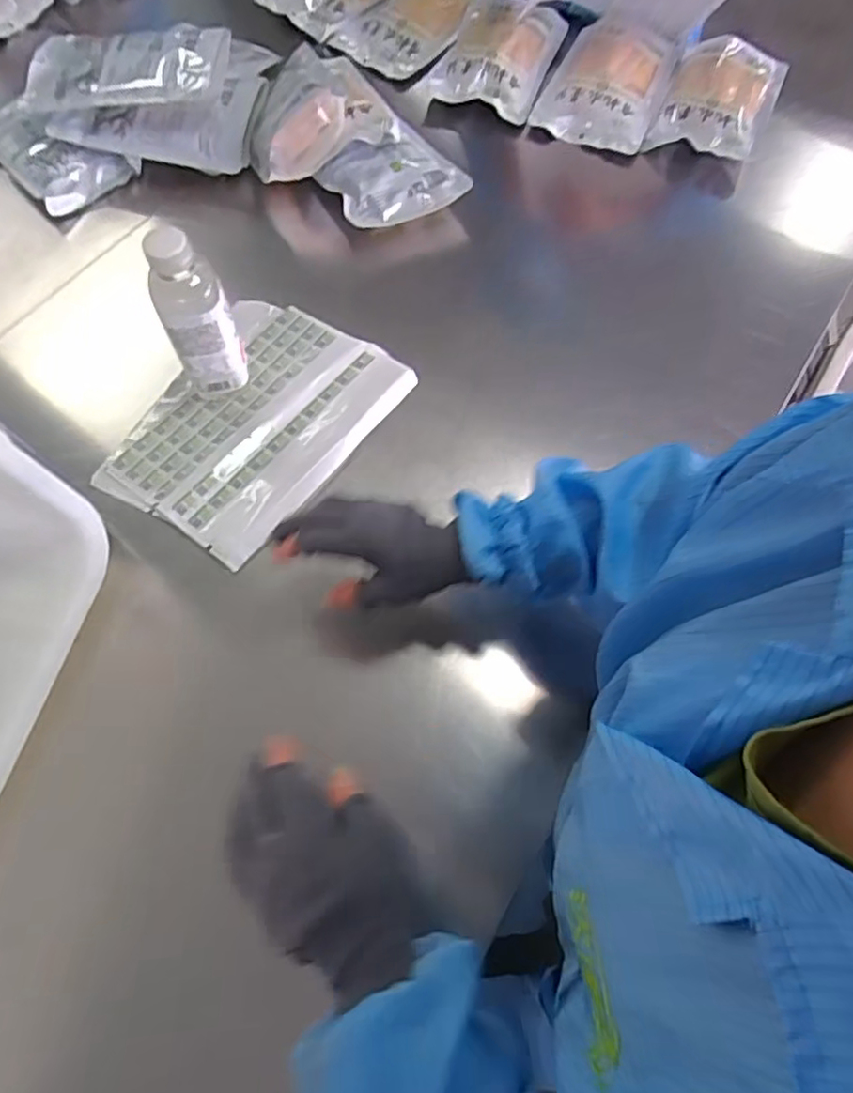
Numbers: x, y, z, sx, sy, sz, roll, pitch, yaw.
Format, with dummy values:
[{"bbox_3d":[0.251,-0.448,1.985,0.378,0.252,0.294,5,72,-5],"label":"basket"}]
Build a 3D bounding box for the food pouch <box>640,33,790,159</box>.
[{"bbox_3d":[0.429,-0.656,0.895,0.150,0.025,0.258,22,66,9],"label":"food pouch"}]

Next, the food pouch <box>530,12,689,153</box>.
[{"bbox_3d":[0.268,-0.687,0.909,0.167,0.054,0.236,21,66,9],"label":"food pouch"}]

